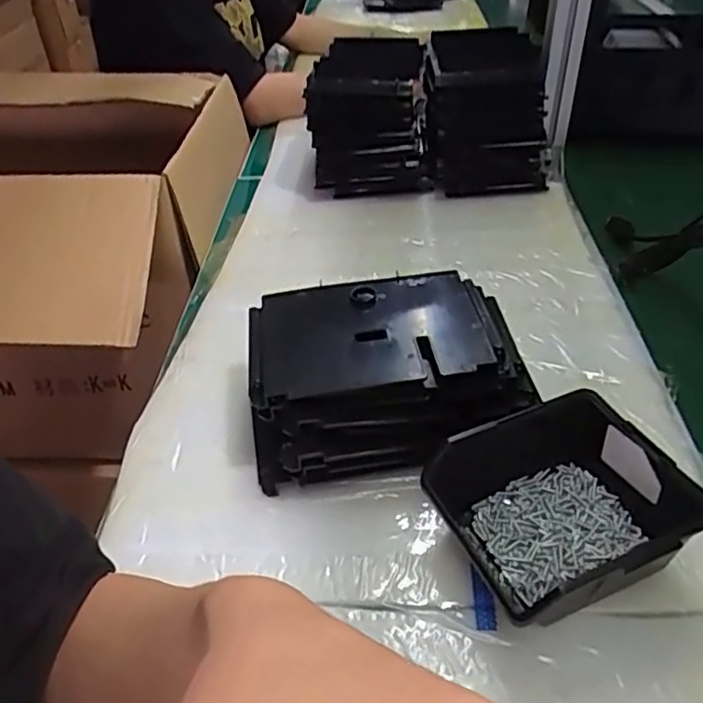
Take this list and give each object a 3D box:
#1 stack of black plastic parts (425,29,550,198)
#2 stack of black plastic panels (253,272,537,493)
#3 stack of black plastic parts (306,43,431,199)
[{"bbox_3d":[0.170,-0.307,0.848,0.148,0.148,0.173,2,39,8],"label":"stack of black plastic parts"},{"bbox_3d":[0.025,0.020,0.510,0.197,0.077,0.151,-6,38,-1],"label":"stack of black plastic panels"},{"bbox_3d":[0.024,-0.305,0.860,0.147,0.151,0.159,-2,39,3],"label":"stack of black plastic parts"}]

